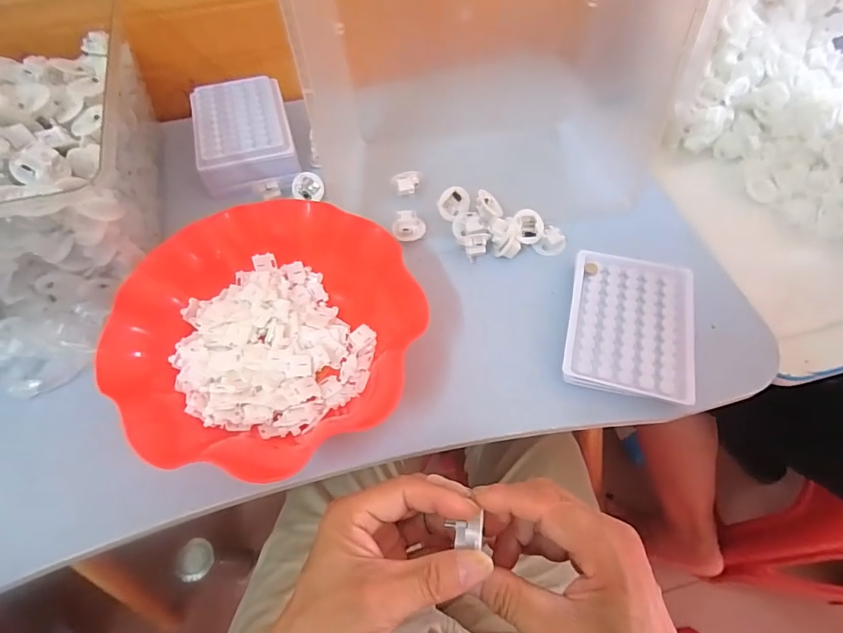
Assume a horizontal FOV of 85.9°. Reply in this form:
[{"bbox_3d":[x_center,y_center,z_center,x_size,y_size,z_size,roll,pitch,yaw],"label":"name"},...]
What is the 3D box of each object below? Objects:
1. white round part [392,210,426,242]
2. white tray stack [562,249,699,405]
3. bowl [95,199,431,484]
[{"bbox_3d":[-0.012,-0.088,0.440,0.031,0.017,0.025,2,60,2],"label":"white round part"},{"bbox_3d":[0.173,0.007,0.383,0.096,0.026,0.128,13,61,9],"label":"white tray stack"},{"bbox_3d":[-0.120,0.011,0.363,0.222,0.069,0.206,0,60,1],"label":"bowl"}]

